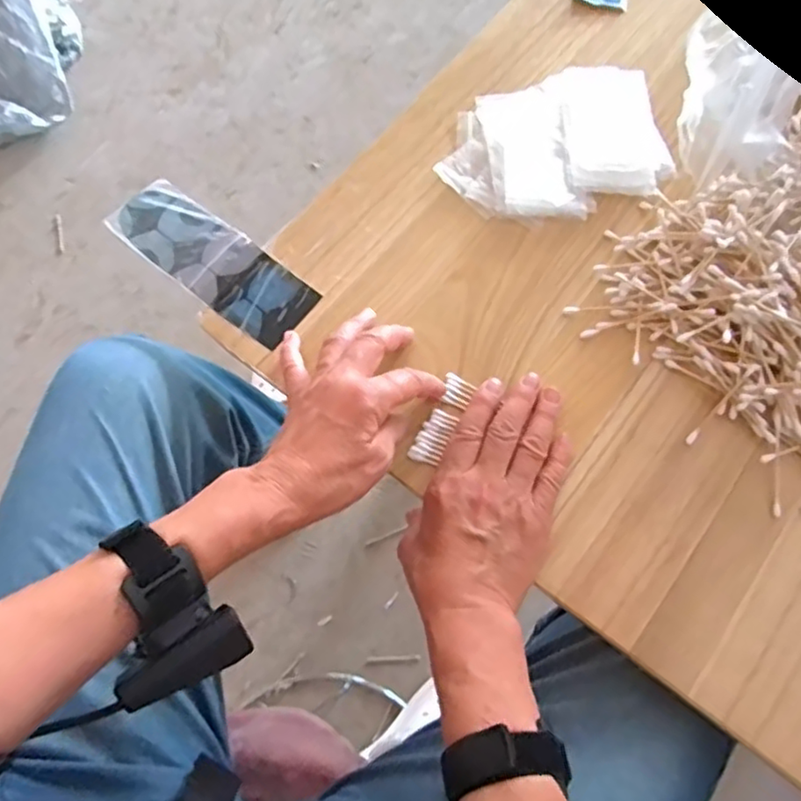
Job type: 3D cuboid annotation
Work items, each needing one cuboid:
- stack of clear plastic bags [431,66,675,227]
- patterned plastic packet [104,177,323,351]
[{"bbox_3d":[0.127,-0.215,0.543,0.182,0.013,0.136,-17,70,-5],"label":"stack of clear plastic bags"},{"bbox_3d":[-0.149,-0.111,0.517,0.174,0.009,0.064,39,74,9],"label":"patterned plastic packet"}]

